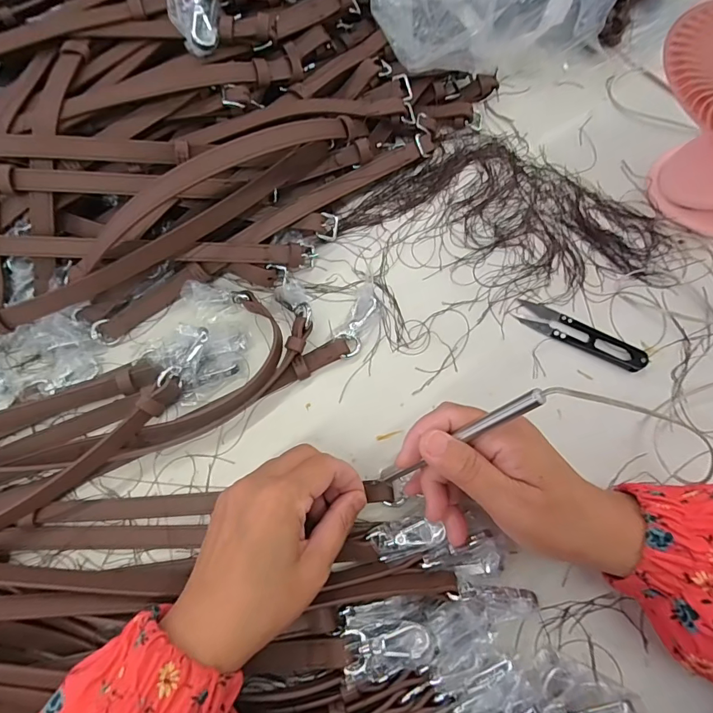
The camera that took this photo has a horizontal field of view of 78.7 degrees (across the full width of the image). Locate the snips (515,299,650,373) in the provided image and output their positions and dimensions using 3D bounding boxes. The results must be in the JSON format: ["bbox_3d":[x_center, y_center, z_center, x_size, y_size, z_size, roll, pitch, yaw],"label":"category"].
[{"bbox_3d":[0.175,-0.018,0.339,0.098,0.008,0.025,30,73,12],"label":"snips"}]

